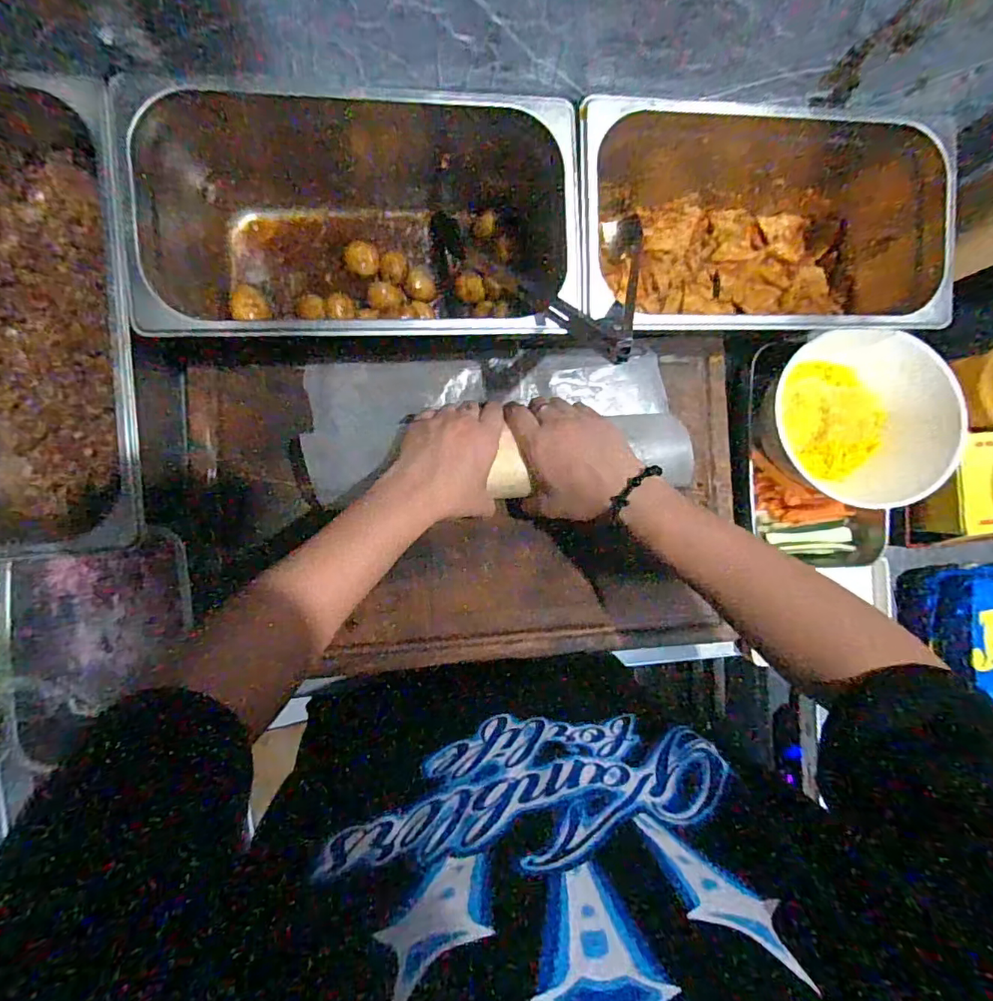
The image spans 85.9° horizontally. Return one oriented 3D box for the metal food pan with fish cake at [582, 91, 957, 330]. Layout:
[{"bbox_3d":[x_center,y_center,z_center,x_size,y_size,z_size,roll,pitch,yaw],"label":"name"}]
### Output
[{"bbox_3d":[0.213,-0.232,0.477,0.313,0.122,0.188,-4,88,-8],"label":"metal food pan with fish cake"}]

